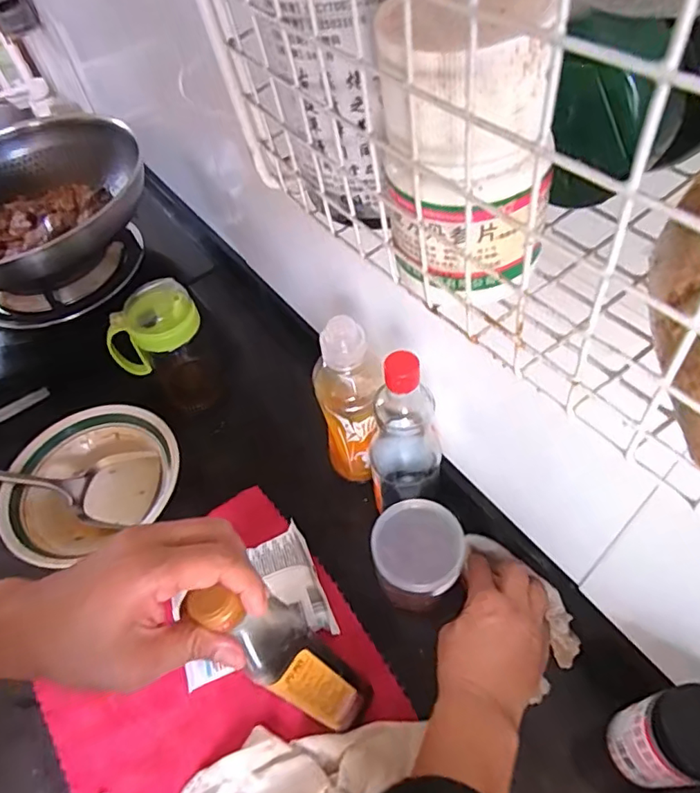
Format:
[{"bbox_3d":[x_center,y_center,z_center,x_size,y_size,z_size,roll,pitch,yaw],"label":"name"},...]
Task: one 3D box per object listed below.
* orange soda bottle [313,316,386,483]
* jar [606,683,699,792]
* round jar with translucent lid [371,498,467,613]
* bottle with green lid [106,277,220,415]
[{"bbox_3d":[-0.001,0.009,0.543,0.060,0.210,0.055,4,54,8],"label":"orange soda bottle"},{"bbox_3d":[0.234,0.251,0.396,0.049,0.123,0.056,-14,54,-5],"label":"jar"},{"bbox_3d":[0.066,0.158,0.535,0.082,0.080,0.085,-3,54,3],"label":"round jar with translucent lid"},{"bbox_3d":[-0.232,-0.054,0.684,0.104,0.162,0.086,-31,57,-17],"label":"bottle with green lid"}]

